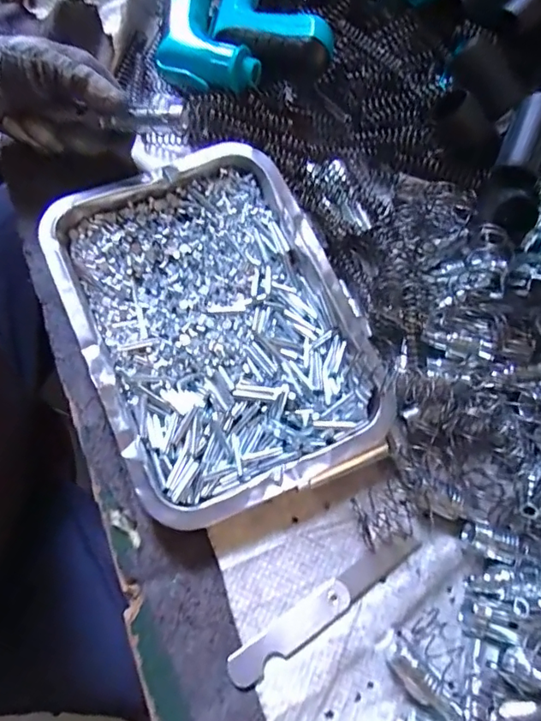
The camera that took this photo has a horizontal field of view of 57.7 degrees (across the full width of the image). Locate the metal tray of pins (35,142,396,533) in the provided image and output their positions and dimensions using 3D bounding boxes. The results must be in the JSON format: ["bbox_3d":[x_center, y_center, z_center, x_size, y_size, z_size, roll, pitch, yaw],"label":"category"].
[{"bbox_3d":[-0.041,-0.027,0.350,0.193,0.033,0.255,-27,76,-14],"label":"metal tray of pins"}]

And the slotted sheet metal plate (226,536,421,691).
[{"bbox_3d":[0.036,0.160,0.322,0.144,0.009,0.021,-33,74,-11],"label":"slotted sheet metal plate"}]

